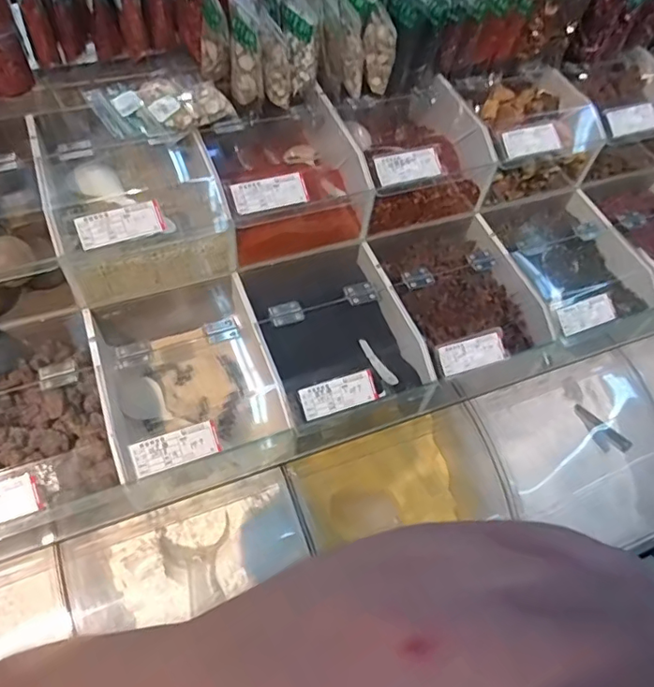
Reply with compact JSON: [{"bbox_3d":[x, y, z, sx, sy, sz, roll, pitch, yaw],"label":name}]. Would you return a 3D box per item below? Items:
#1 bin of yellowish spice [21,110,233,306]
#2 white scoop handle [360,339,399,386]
[{"bbox_3d":[-0.252,-0.192,0.721,0.201,0.119,0.216,-17,60,-15],"label":"bin of yellowish spice"},{"bbox_3d":[0.072,0.027,0.754,0.016,0.019,0.110,-14,33,-14],"label":"white scoop handle"}]

